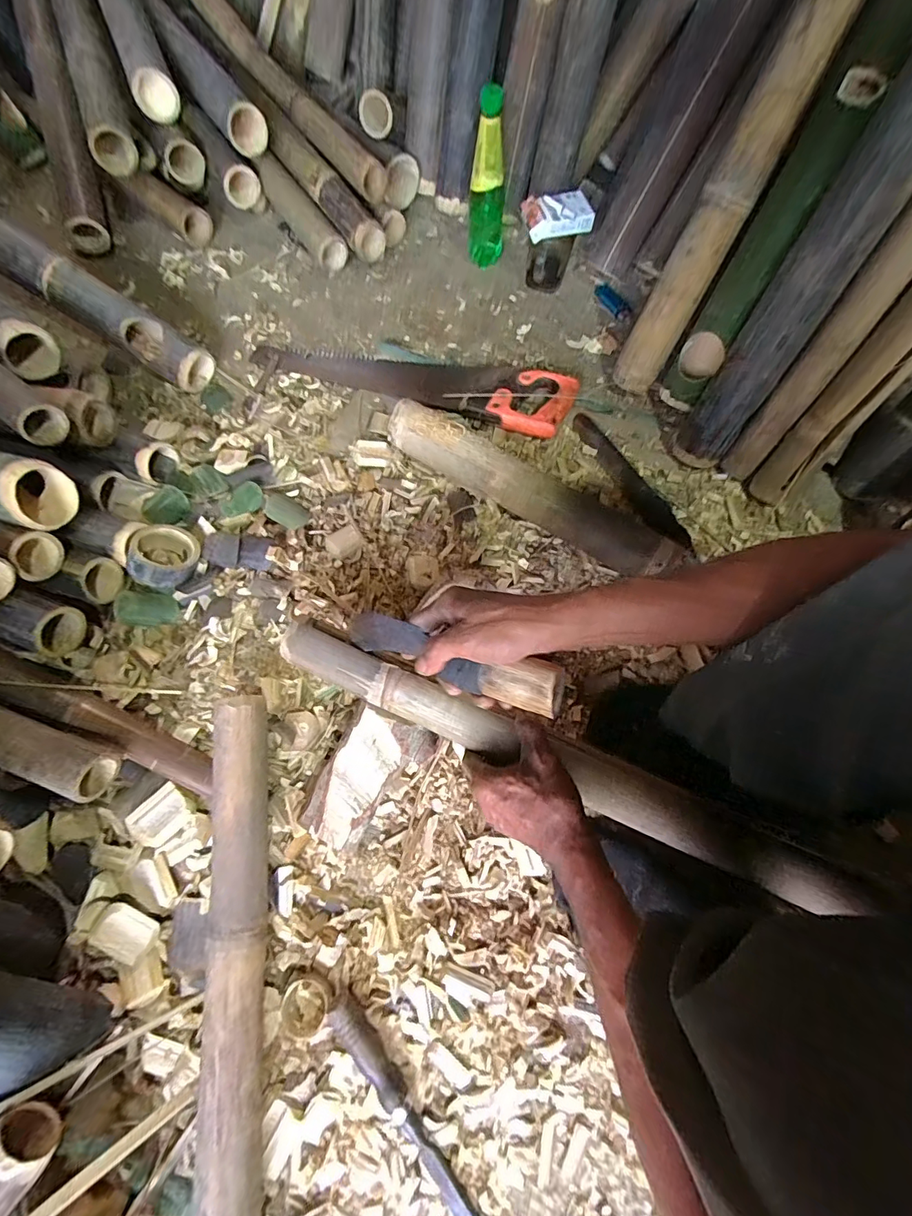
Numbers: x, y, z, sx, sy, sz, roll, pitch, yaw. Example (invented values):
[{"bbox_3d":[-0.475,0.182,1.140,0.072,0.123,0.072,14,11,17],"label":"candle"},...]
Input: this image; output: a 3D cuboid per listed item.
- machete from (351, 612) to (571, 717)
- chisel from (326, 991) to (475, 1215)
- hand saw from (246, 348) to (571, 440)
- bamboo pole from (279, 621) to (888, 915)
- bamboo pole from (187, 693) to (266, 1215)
[{"bbox_3d":[-0.012,0.042,0.420,0.228,0.034,0.037,15,68,34],"label":"machete"},{"bbox_3d":[-0.044,0.459,0.416,0.022,0.034,0.231,-34,74,-11],"label":"chisel"},{"bbox_3d":[-0.073,-0.376,0.727,0.511,0.036,0.123,18,71,7],"label":"hand saw"},{"bbox_3d":[0.098,0.153,0.468,0.598,0.040,0.053,23,72,5],"label":"bamboo pole"},{"bbox_3d":[-0.204,0.411,0.421,0.058,0.063,0.649,-6,70,-2],"label":"bamboo pole"}]

